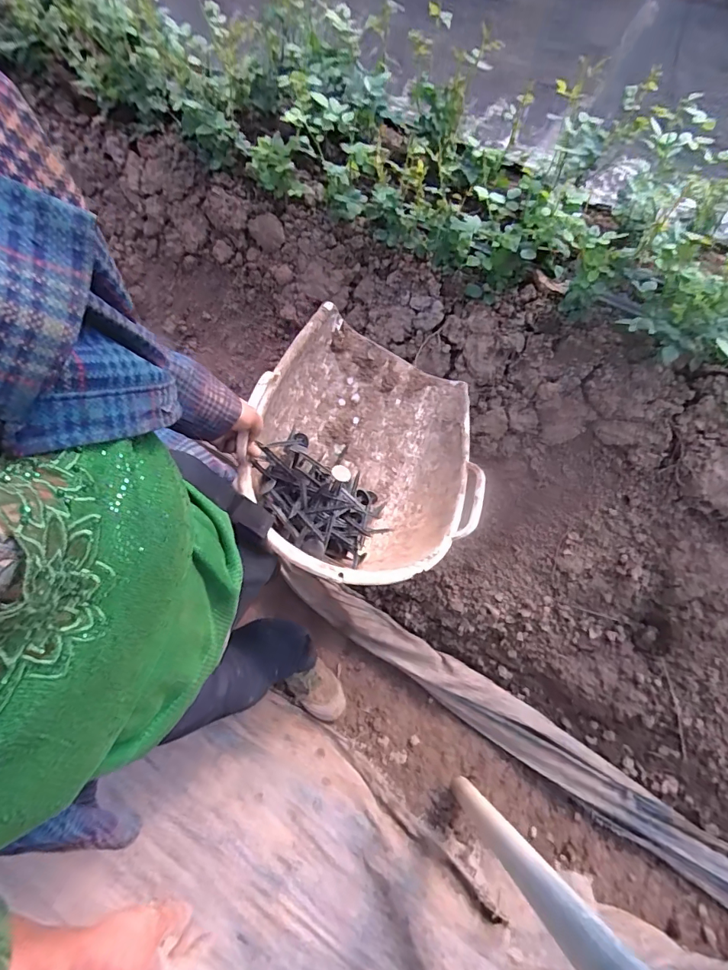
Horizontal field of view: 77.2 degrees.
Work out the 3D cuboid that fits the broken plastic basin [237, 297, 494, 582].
[{"bbox_3d":[0.007,-0.046,0.756,0.415,0.197,0.381,19,97,-25],"label":"broken plastic basin"}]

